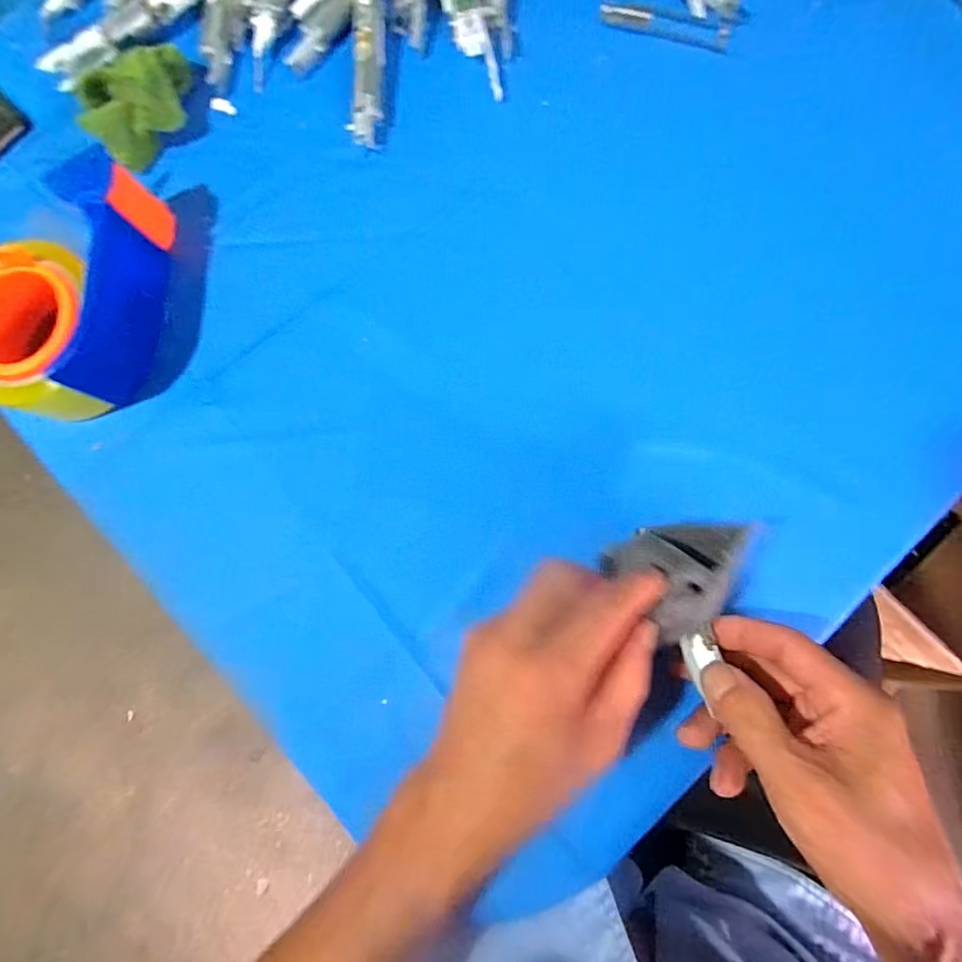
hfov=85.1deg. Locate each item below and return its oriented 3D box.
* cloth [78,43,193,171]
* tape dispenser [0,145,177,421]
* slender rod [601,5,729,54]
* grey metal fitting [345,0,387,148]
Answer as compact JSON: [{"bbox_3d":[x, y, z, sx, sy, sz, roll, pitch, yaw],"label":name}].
[{"bbox_3d":[-0.229,-0.259,0.357,0.033,0.040,0.083,41,84,7],"label":"cloth"},{"bbox_3d":[-0.266,-0.120,0.330,0.094,0.062,0.152,11,81,3],"label":"tape dispenser"},{"bbox_3d":[0.132,-0.327,0.378,0.092,0.007,0.015,12,82,3],"label":"slender rod"},{"bbox_3d":[-0.079,-0.295,0.368,0.020,0.019,0.127,3,81,2],"label":"grey metal fitting"}]

